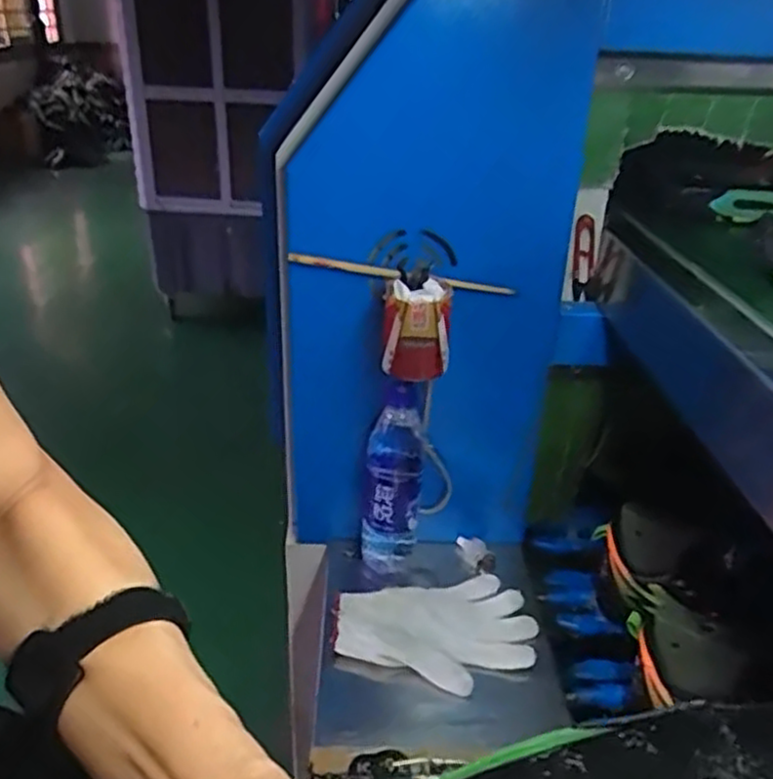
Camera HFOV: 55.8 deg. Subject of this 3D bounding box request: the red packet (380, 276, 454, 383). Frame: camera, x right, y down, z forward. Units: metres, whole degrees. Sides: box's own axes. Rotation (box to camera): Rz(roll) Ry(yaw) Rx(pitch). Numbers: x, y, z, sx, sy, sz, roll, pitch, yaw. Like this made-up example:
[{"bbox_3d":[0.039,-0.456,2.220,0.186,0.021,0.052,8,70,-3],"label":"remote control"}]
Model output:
[{"bbox_3d":[0.030,-0.059,0.713,0.064,0.087,0.060,6,25,3],"label":"red packet"}]

